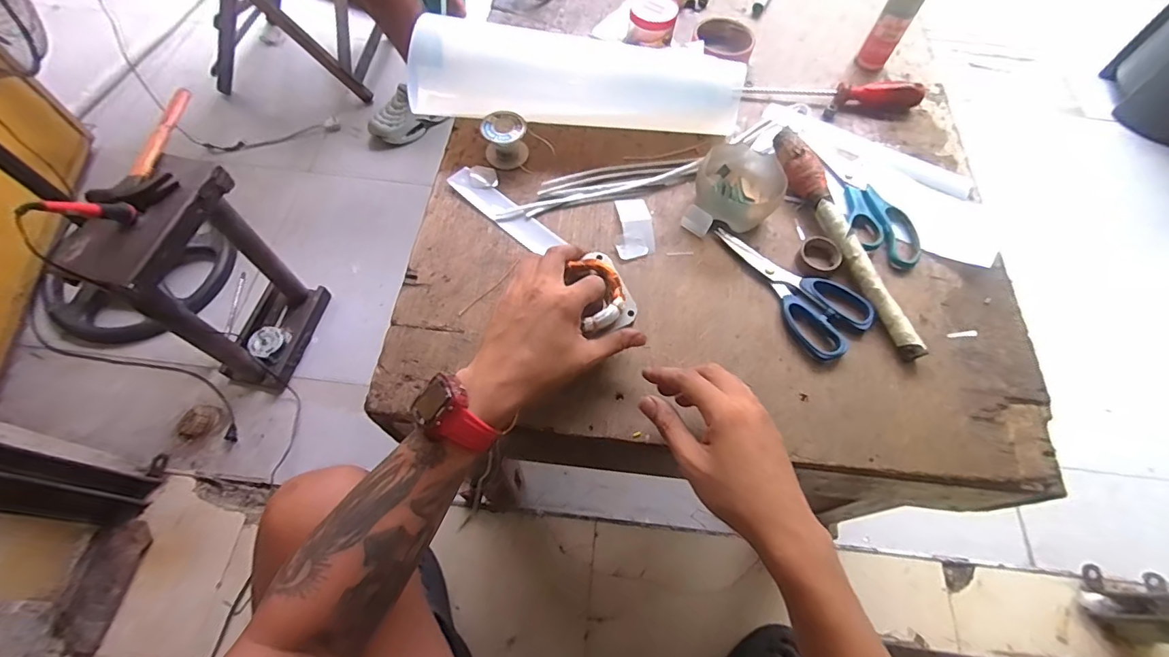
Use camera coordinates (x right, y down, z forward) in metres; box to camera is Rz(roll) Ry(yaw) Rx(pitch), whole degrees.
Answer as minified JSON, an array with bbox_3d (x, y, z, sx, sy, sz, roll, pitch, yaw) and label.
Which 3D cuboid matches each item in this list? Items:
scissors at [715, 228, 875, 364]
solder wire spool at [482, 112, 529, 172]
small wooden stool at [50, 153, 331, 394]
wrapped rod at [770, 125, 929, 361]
[{"bbox_3d":[0.220,-0.052,0.519,0.082,0.014,0.179,-26,68,-15],"label":"scissors"},{"bbox_3d":[-0.091,-0.218,0.571,0.049,0.041,0.044,-7,64,-6],"label":"solder wire spool"},{"bbox_3d":[-0.722,-0.082,0.992,0.151,0.473,0.253,14,64,4],"label":"small wooden stool"},{"bbox_3d":[0.275,-0.101,0.530,0.029,0.033,0.290,-15,65,-10],"label":"wrapped rod"}]

